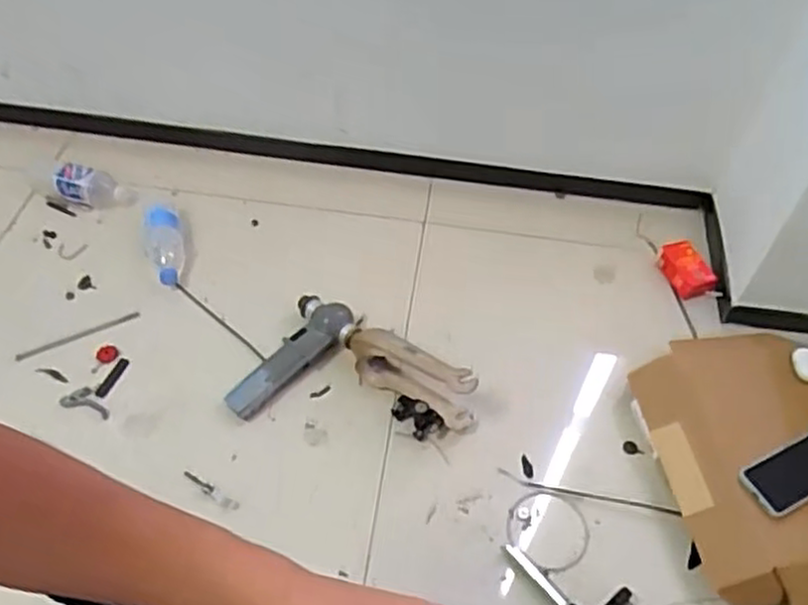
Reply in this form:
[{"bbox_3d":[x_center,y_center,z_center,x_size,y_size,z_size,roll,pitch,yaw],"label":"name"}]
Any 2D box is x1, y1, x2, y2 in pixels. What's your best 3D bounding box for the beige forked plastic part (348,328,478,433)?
[{"bbox_3d":[0.012,0.114,1.214,0.248,0.114,0.059,28,54,18],"label":"beige forked plastic part"}]

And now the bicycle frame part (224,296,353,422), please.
[{"bbox_3d":[-0.199,0.083,1.255,0.120,0.050,0.261,34,69,22],"label":"bicycle frame part"}]

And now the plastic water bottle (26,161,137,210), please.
[{"bbox_3d":[-0.648,-0.244,1.474,0.238,0.066,0.078,11,51,6],"label":"plastic water bottle"}]

